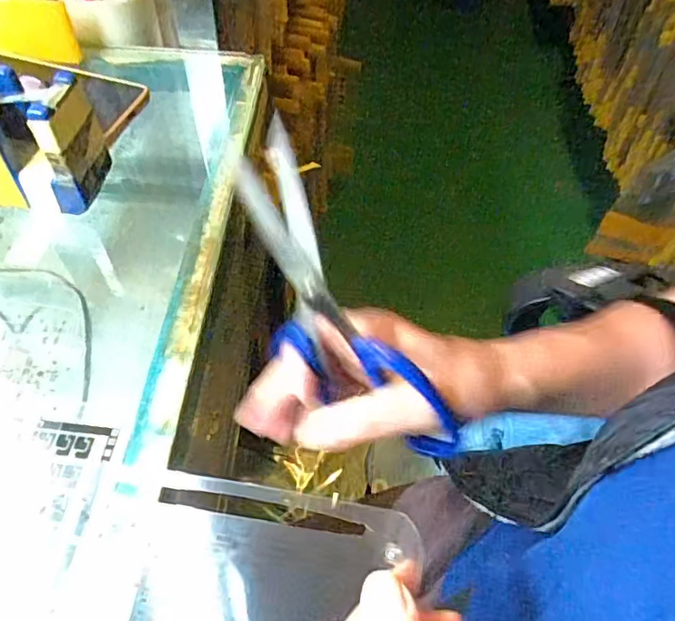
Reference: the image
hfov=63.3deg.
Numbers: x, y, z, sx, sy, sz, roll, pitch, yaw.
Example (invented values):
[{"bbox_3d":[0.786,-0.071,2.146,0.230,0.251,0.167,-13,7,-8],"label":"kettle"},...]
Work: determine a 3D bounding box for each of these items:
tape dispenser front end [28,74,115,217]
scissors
[{"bbox_3d":[-0.169,-0.105,0.346,0.018,0.073,0.048,12,54,5],"label":"tape dispenser front end"},{"bbox_3d":[-0.002,0.004,0.257,0.080,0.186,0.025,16,51,45],"label":"scissors"}]

